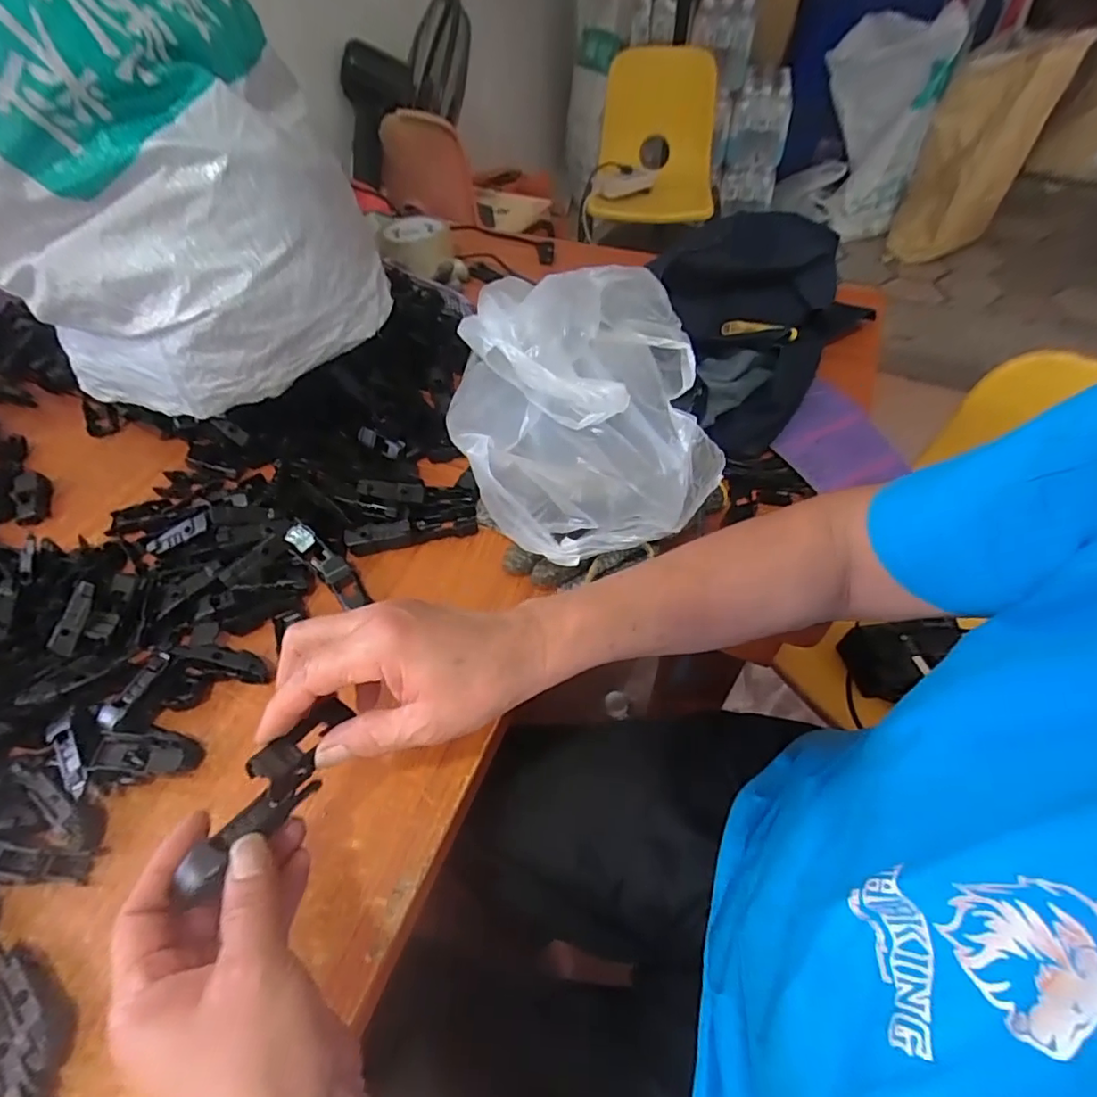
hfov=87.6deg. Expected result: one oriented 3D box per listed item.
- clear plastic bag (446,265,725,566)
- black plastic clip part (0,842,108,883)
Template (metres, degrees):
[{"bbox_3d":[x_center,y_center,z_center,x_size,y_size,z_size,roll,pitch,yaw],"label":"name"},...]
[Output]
[{"bbox_3d":[0.023,-0.103,0.415,0.174,0.124,0.168,-9,54,-4],"label":"clear plastic bag"},{"bbox_3d":[-0.318,0.180,0.332,0.094,0.011,0.021,12,54,-8],"label":"black plastic clip part"}]

